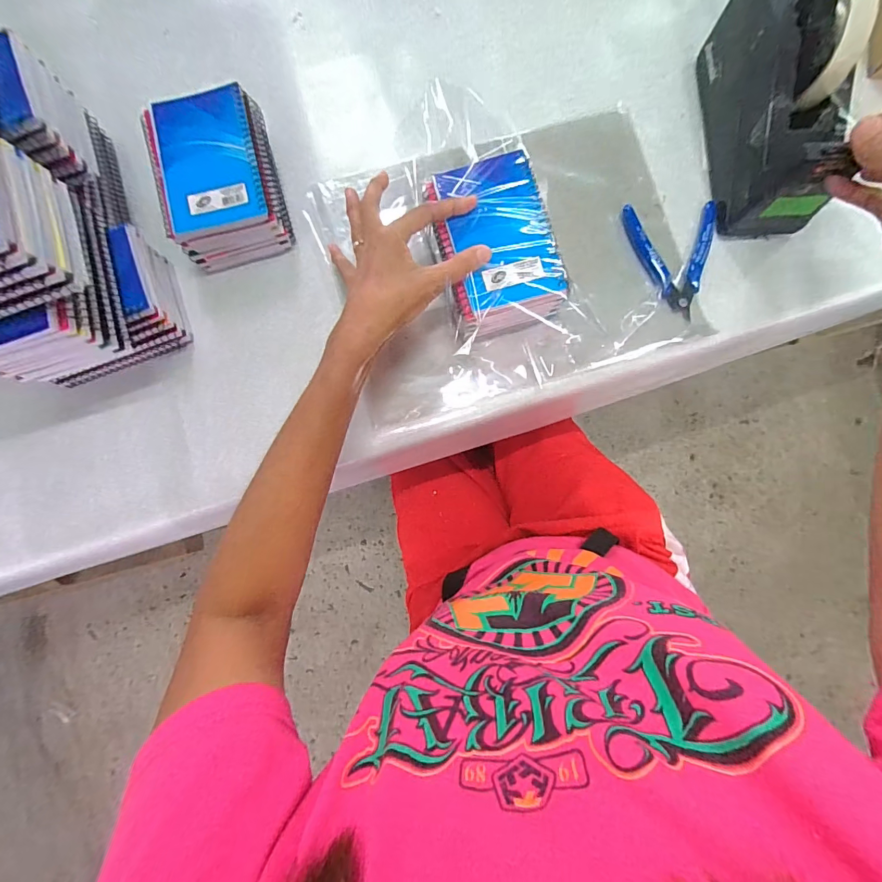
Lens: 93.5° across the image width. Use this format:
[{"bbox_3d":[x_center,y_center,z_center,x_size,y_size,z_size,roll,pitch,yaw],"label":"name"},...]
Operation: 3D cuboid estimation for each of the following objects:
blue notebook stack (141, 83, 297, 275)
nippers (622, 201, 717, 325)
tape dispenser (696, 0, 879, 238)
[{"bbox_3d":[-0.206,-0.243,0.394,0.096,0.063,0.129,-13,85,-1],"label":"blue notebook stack"},{"bbox_3d":[0.225,-0.174,0.402,0.084,0.010,0.114,-2,85,0],"label":"nippers"},{"bbox_3d":[0.291,-0.296,0.350,0.068,0.112,0.191,-3,85,0],"label":"tape dispenser"}]

